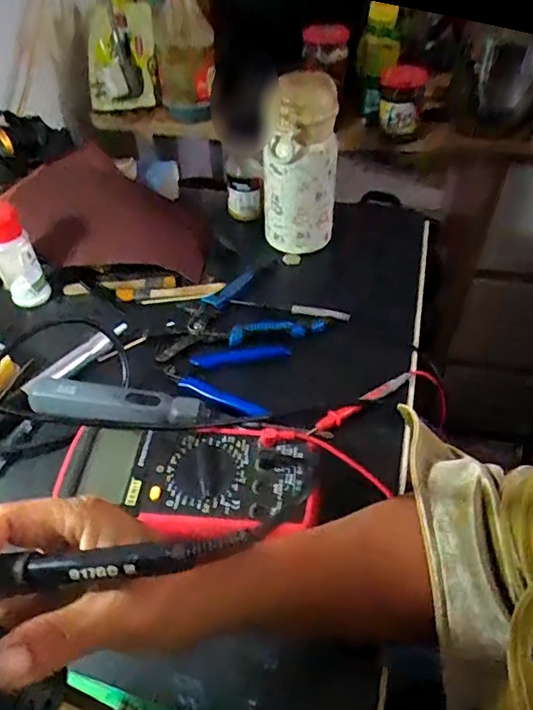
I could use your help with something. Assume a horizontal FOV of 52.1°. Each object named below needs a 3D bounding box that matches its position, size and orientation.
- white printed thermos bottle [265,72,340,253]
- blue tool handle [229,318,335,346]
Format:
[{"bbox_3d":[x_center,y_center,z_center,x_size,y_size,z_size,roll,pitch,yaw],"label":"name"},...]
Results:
[{"bbox_3d":[0.036,-0.201,0.586,0.078,0.166,0.072,-3,47,-2],"label":"white printed thermos bottle"},{"bbox_3d":[0.015,-0.027,0.536,0.103,0.008,0.026,-5,47,-4],"label":"blue tool handle"}]

